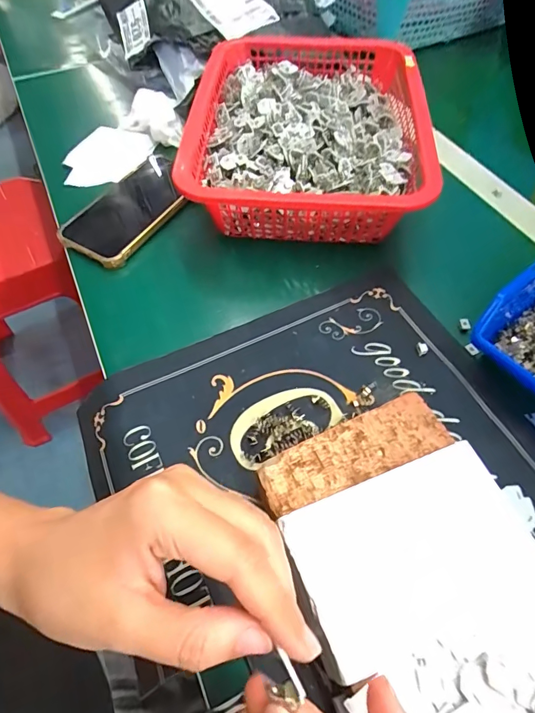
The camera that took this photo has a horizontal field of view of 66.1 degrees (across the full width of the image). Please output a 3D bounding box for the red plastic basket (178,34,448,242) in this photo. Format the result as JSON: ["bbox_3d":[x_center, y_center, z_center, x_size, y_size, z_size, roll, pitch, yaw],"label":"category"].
[{"bbox_3d":[0.038,-0.220,0.415,0.214,0.070,0.284,3,57,2],"label":"red plastic basket"}]

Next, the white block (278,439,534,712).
[{"bbox_3d":[0.087,0.121,0.186,0.118,0.009,0.142,-20,58,-12],"label":"white block"}]

